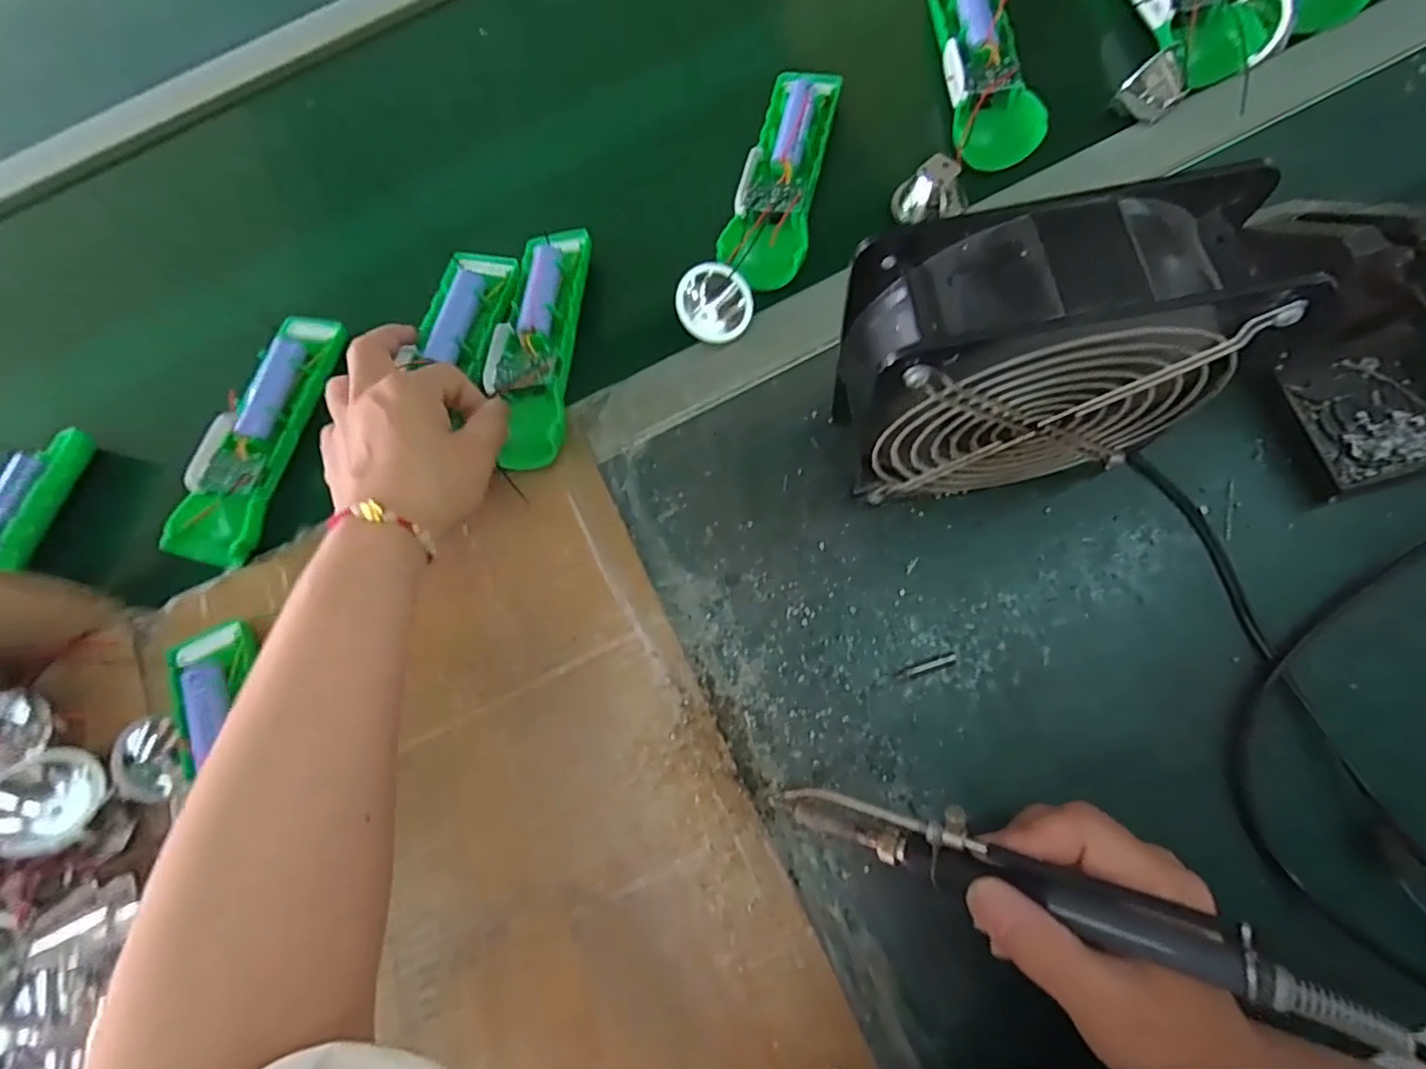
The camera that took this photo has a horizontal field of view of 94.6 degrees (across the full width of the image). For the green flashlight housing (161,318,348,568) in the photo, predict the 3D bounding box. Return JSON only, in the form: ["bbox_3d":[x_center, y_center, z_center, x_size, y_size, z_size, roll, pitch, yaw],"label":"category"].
[{"bbox_3d":[-0.275,-0.063,0.397,0.045,0.030,0.160,11,75,10],"label":"green flashlight housing"}]

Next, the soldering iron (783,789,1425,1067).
[{"bbox_3d":[0.123,0.129,0.238,0.212,0.025,0.024,8,68,34],"label":"soldering iron"}]

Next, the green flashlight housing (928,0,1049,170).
[{"bbox_3d":[0.161,-0.287,0.397,0.045,0.032,0.142,-9,73,5],"label":"green flashlight housing"}]

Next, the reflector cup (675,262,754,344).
[{"bbox_3d":[0.000,-0.131,0.375,0.042,0.016,0.042,-4,104,-17],"label":"reflector cup"}]

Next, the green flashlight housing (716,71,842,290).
[{"bbox_3d":[0.045,-0.220,0.396,0.050,0.020,0.146,15,76,12],"label":"green flashlight housing"}]

